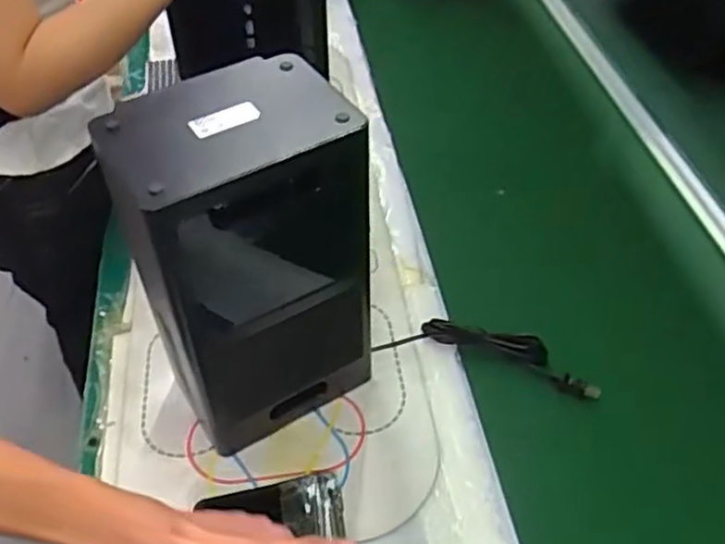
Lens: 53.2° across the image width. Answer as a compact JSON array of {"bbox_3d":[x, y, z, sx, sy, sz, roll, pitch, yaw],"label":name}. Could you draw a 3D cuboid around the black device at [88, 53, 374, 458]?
[{"bbox_3d":[-0.107,-0.002,0.691,0.187,0.342,0.148,-16,50,-16],"label":"black device"}]

